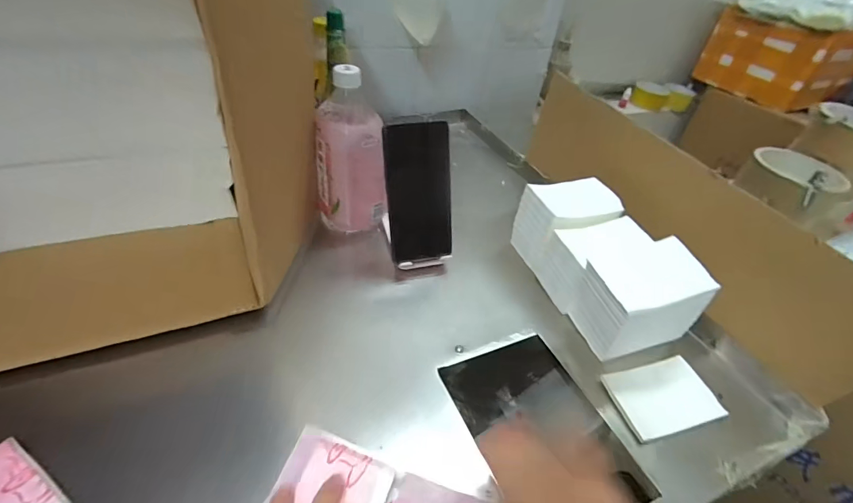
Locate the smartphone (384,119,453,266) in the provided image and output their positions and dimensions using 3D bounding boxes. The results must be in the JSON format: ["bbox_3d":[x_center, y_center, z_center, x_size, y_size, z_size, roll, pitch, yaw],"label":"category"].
[{"bbox_3d":[-0.008,-0.065,0.475,0.074,0.162,0.008,-7,23,-13],"label":"smartphone"}]

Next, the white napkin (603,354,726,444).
[{"bbox_3d":[0.232,0.144,0.400,0.100,0.011,0.068,-7,43,-16],"label":"white napkin"}]

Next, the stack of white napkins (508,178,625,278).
[{"bbox_3d":[0.178,-0.029,0.523,0.105,0.104,0.077,-8,43,-17],"label":"stack of white napkins"}]

